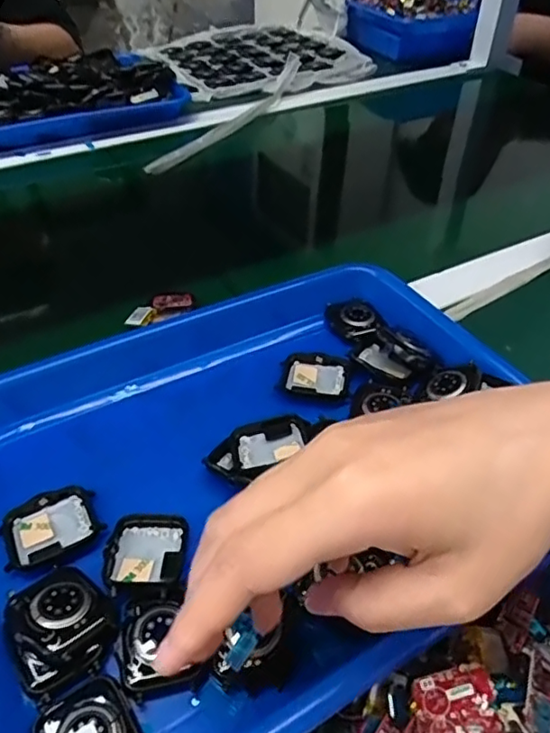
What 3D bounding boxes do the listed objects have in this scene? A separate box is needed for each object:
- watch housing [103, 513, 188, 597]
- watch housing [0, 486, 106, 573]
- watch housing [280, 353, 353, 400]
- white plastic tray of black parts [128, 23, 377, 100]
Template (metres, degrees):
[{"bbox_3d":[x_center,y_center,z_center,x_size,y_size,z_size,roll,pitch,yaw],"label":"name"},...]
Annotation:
[{"bbox_3d":[-0.063,0.089,0.285,0.036,0.011,0.044,1,43,1],"label":"watch housing"},{"bbox_3d":[-0.113,0.080,0.296,0.045,0.008,0.036,-20,46,-21],"label":"watch housing"},{"bbox_3d":[0.027,0.008,0.379,0.044,0.009,0.037,7,43,7],"label":"watch housing"},{"bbox_3d":[-0.034,-0.483,0.906,0.276,0.024,0.296,-21,47,-21],"label":"white plastic tray of black parts"}]

